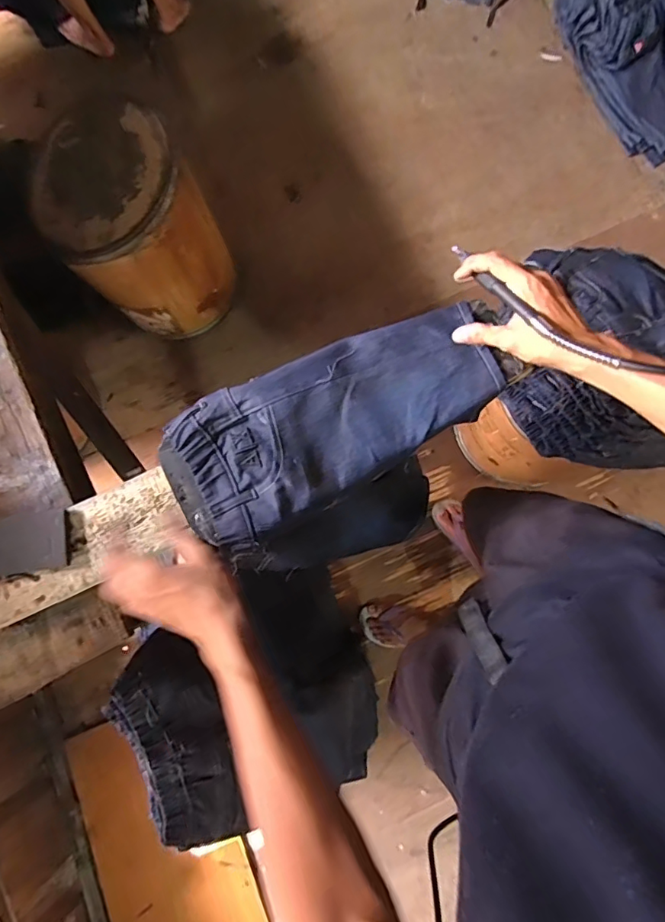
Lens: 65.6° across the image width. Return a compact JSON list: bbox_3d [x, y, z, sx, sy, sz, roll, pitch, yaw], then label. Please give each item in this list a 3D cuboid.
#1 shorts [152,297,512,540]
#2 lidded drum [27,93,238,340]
[{"bbox_3d":[0.001,-0.049,0.604,0.396,0.029,0.167,-26,81,-4],"label":"shorts"},{"bbox_3d":[-0.485,-0.589,1.309,0.340,0.512,0.340,0,81,1],"label":"lidded drum"}]

